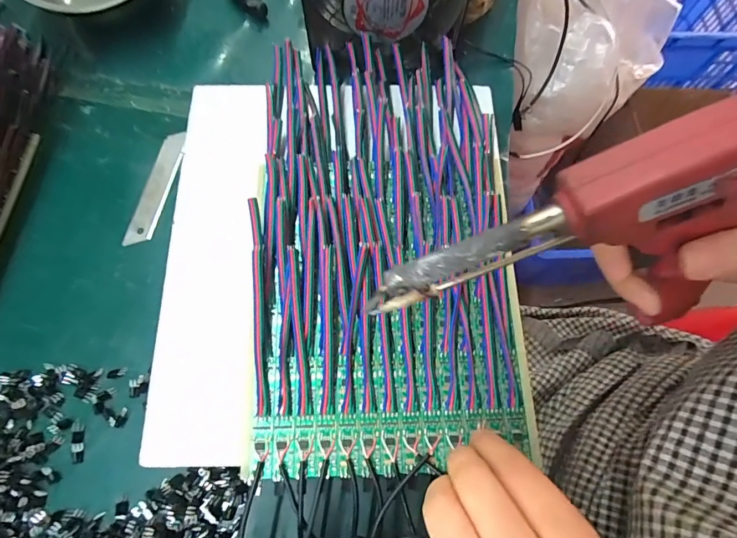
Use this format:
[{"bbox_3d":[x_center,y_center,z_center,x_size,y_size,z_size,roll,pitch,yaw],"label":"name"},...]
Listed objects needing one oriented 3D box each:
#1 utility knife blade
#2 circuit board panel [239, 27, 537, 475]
[{"bbox_3d":[-0.162,-0.063,0.310,0.021,0.004,0.095,14,72,2],"label":"utility knife blade"},{"bbox_3d":[0.010,-0.030,0.258,0.160,0.022,0.285,-1,72,-2],"label":"circuit board panel"}]

